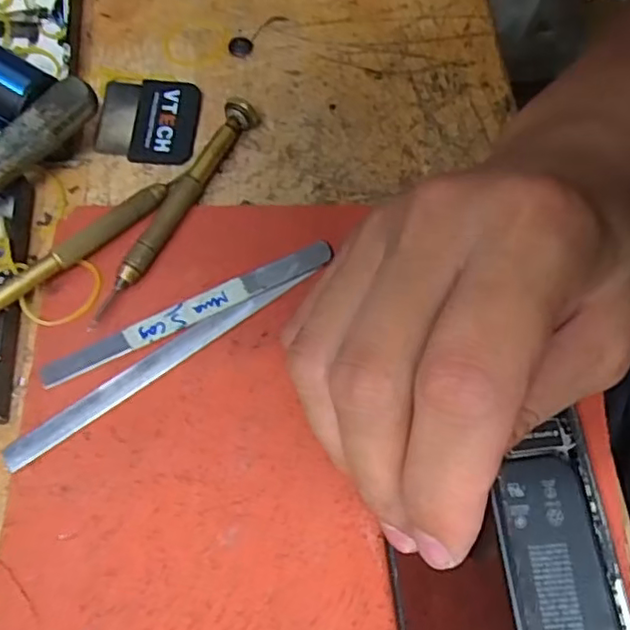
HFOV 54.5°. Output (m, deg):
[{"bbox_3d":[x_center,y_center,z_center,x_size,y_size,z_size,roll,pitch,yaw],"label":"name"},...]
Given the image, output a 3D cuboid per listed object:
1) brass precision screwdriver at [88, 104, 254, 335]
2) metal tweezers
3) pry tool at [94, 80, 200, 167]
[{"bbox_3d":[-0.055,-0.041,0.238,0.011,0.009,0.106,27,71,10],"label":"brass precision screwdriver"},{"bbox_3d":[-0.054,0.007,0.223,0.130,0.005,0.024,-33,72,-12],"label":"metal tweezers"},{"bbox_3d":[-0.071,-0.083,0.260,0.041,0.005,0.039,2,69,1],"label":"pry tool"}]

